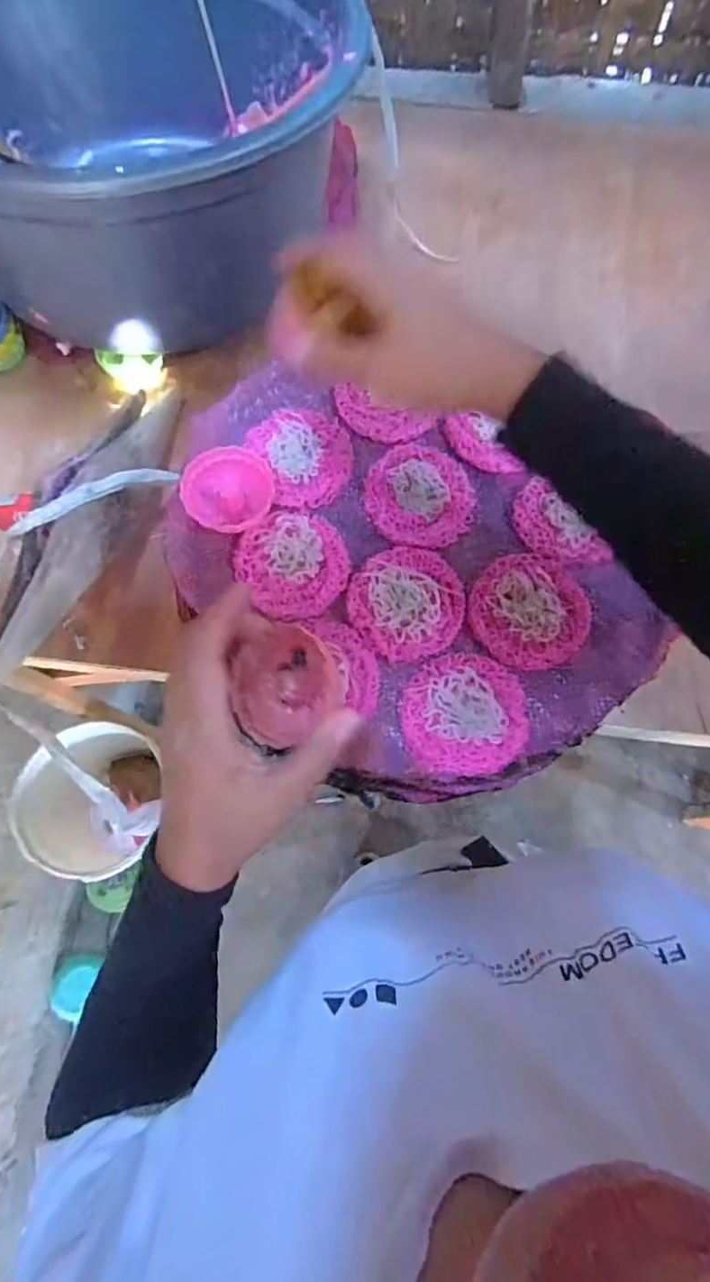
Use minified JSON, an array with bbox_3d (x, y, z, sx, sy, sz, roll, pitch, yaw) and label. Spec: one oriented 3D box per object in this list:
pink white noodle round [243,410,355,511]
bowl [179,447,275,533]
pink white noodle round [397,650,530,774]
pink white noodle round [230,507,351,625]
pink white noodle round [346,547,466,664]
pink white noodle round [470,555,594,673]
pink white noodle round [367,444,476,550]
[{"bbox_3d":[-0.036,-0.137,0.424,0.069,0.016,0.075,0,71,0],"label":"pink white noodle round"},{"bbox_3d":[-0.088,-0.104,0.402,0.061,0.022,0.053,-11,71,-4],"label":"bowl"},{"bbox_3d":[0.069,0.044,0.363,0.076,0.006,0.077,0,71,0],"label":"pink white noodle round"},{"bbox_3d":[-0.042,-0.054,0.399,0.074,0.010,0.075,0,71,0],"label":"pink white noodle round"},{"bbox_3d":[0.036,-0.028,0.392,0.078,0.004,0.076,0,71,0],"label":"pink white noodle round"},{"bbox_3d":[0.118,-0.022,0.390,0.078,0.004,0.081,0,71,0],"label":"pink white noodle round"},{"bbox_3d":[0.047,-0.107,0.420,0.075,0.004,0.082,0,71,0],"label":"pink white noodle round"}]

